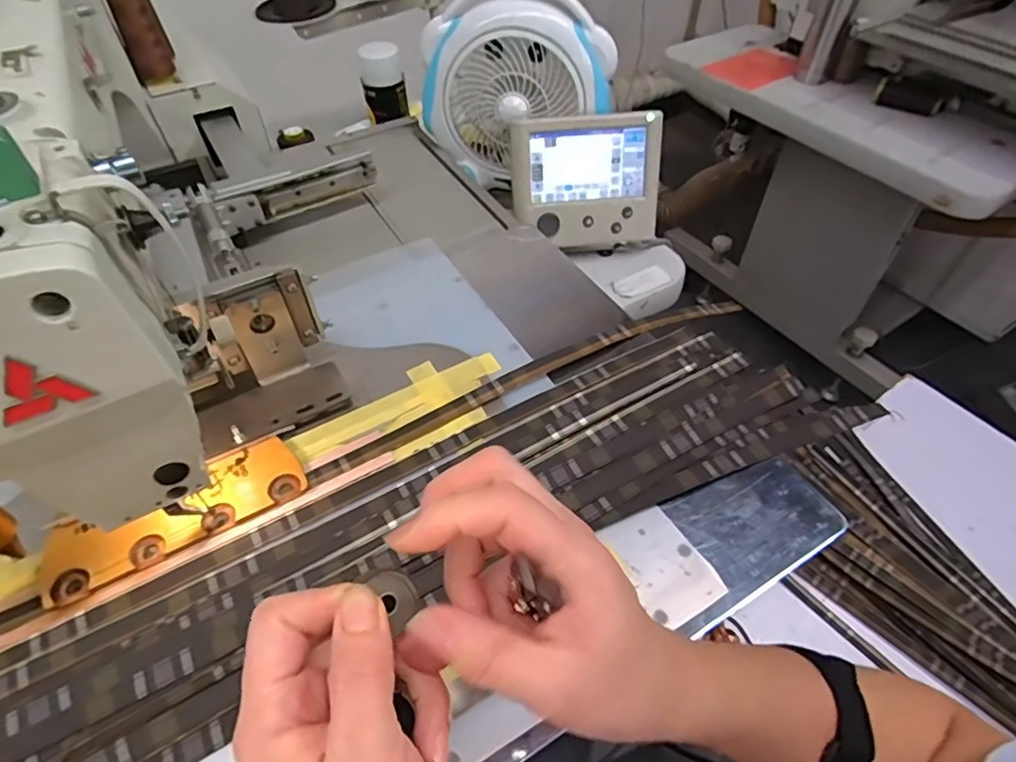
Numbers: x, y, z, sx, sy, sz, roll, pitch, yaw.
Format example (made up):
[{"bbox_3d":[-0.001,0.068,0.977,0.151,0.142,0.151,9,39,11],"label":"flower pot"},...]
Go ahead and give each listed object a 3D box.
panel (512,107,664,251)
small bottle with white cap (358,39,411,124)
[{"bbox_3d":[0.107,-0.265,0.783,0.197,0.170,0.036,-8,25,-3],"label":"panel"},{"bbox_3d":[-0.185,-0.444,0.865,0.064,0.097,0.050,-7,48,-5],"label":"small bottle with white cap"}]

